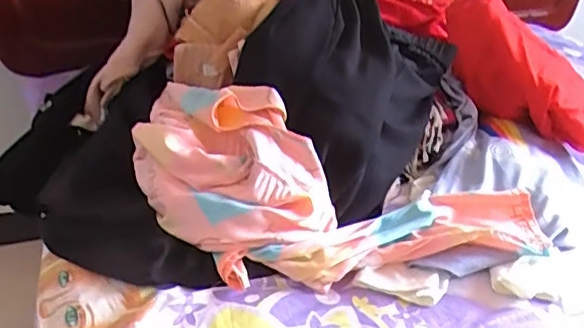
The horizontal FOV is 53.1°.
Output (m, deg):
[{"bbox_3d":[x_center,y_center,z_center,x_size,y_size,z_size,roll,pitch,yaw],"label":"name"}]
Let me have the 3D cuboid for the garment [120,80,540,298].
[{"bbox_3d":[0.053,0.046,0.733,0.524,0.151,0.222,15,31,-5],"label":"garment"}]

